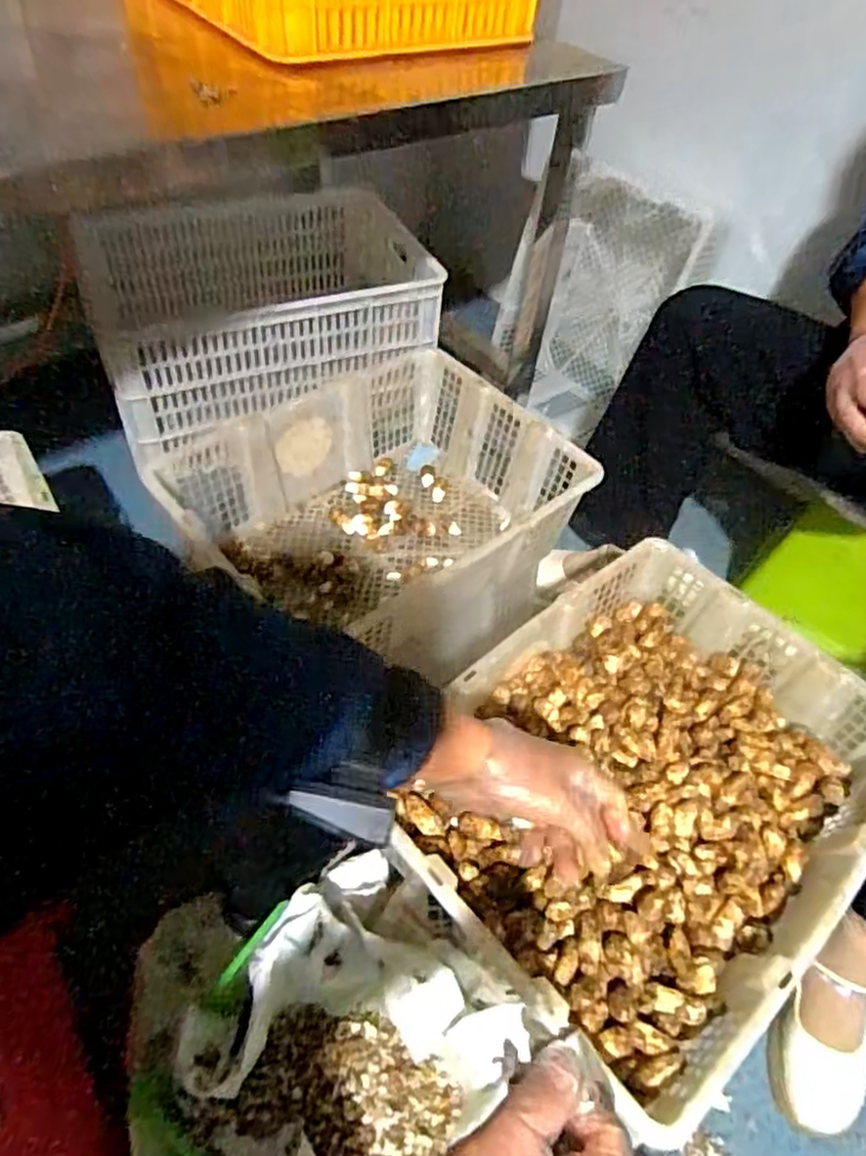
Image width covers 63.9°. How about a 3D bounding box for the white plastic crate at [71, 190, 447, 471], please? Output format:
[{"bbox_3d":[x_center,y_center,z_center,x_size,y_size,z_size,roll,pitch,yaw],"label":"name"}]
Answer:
[{"bbox_3d":[-0.327,-0.532,1.327,0.608,0.200,0.428,-19,55,-20],"label":"white plastic crate"}]

